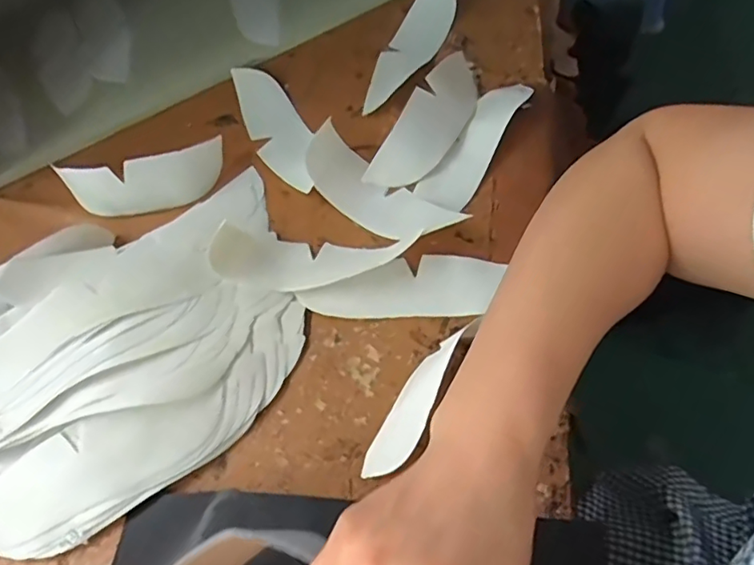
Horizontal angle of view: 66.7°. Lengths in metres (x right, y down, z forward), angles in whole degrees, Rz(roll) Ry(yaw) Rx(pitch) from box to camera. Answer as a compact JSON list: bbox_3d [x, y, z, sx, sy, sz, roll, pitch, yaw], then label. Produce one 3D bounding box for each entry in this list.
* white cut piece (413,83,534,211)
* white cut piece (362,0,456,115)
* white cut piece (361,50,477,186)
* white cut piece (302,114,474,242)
[{"bbox_3d":[0.095,-0.134,0.544,0.048,0.016,0.155,30,77,17],"label":"white cut piece"},{"bbox_3d":[0.032,-0.255,0.611,0.064,0.053,0.180,15,62,15],"label":"white cut piece"},{"bbox_3d":[0.058,-0.165,0.543,0.055,0.044,0.184,26,66,19],"label":"white cut piece"},{"bbox_3d":[0.007,-0.080,0.502,0.154,0.049,0.056,27,65,21],"label":"white cut piece"}]

